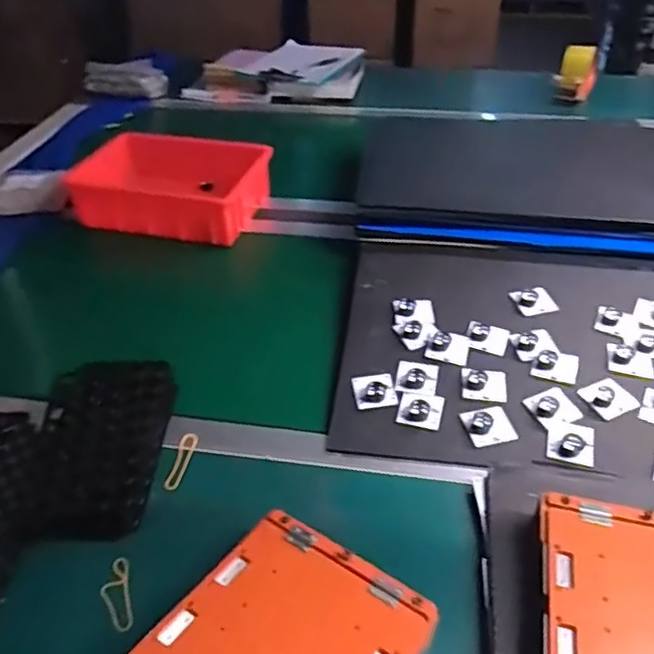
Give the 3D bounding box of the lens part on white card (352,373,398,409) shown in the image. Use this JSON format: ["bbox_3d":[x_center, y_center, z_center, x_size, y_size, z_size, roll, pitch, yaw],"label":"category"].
[{"bbox_3d":[0.055,0.072,0.709,0.046,0.009,0.047,-6,41,-4],"label":"lens part on white card"}]

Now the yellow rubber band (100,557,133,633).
[{"bbox_3d":[-0.190,0.240,0.552,0.026,0.006,0.069,-13,42,-11],"label":"yellow rubber band"}]

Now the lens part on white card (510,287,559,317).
[{"bbox_3d":[0.274,-0.036,0.808,0.050,0.017,0.042,-11,41,-9],"label":"lens part on white card"}]

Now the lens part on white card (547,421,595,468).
[{"bbox_3d":[0.260,0.119,0.649,0.046,0.012,0.048,10,42,14],"label":"lens part on white card"}]

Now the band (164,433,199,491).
[{"bbox_3d":[-0.156,0.144,0.662,0.018,0.004,0.072,12,48,2],"label":"band"}]

